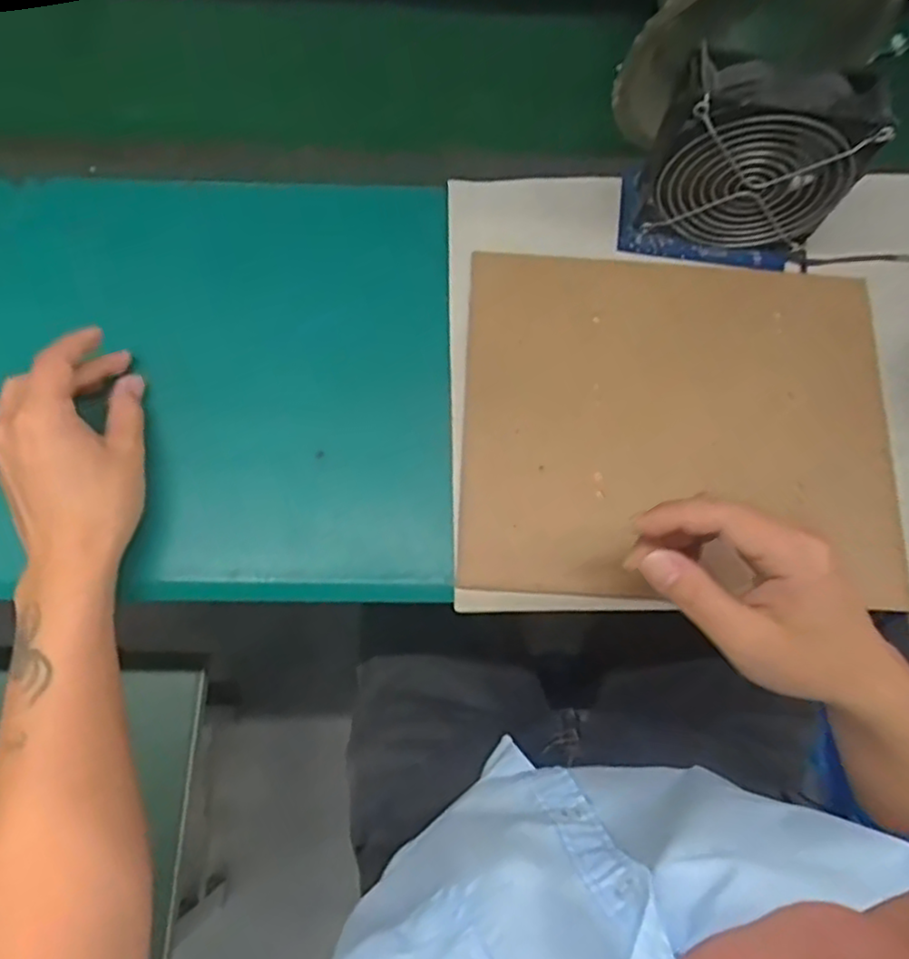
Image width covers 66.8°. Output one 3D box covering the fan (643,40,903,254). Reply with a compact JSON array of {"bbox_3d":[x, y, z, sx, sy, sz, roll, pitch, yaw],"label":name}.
[{"bbox_3d":[0.191,-0.199,0.443,0.125,0.130,0.049,16,72,4],"label":"fan"}]

